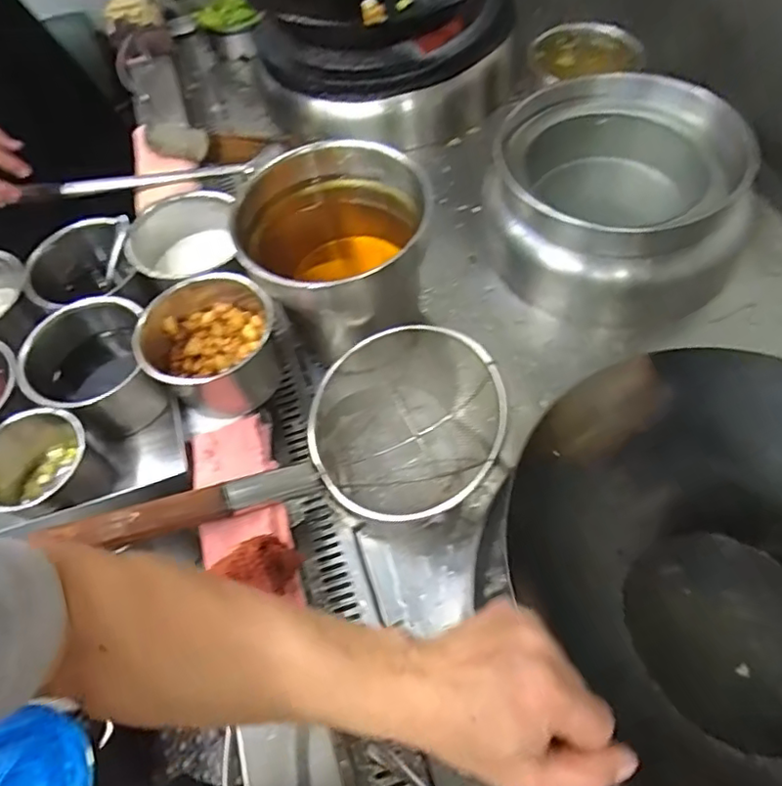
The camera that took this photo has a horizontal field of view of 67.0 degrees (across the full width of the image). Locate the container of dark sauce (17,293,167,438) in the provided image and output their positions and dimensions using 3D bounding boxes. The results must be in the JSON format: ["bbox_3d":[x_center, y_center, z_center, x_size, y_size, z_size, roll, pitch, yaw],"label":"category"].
[{"bbox_3d":[-0.367,-0.025,0.746,0.146,0.105,0.149,-2,58,3],"label":"container of dark sauce"}]

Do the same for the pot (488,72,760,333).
[{"bbox_3d":[0.314,-0.284,0.846,0.325,0.203,0.309,-2,58,3],"label":"pot"}]

